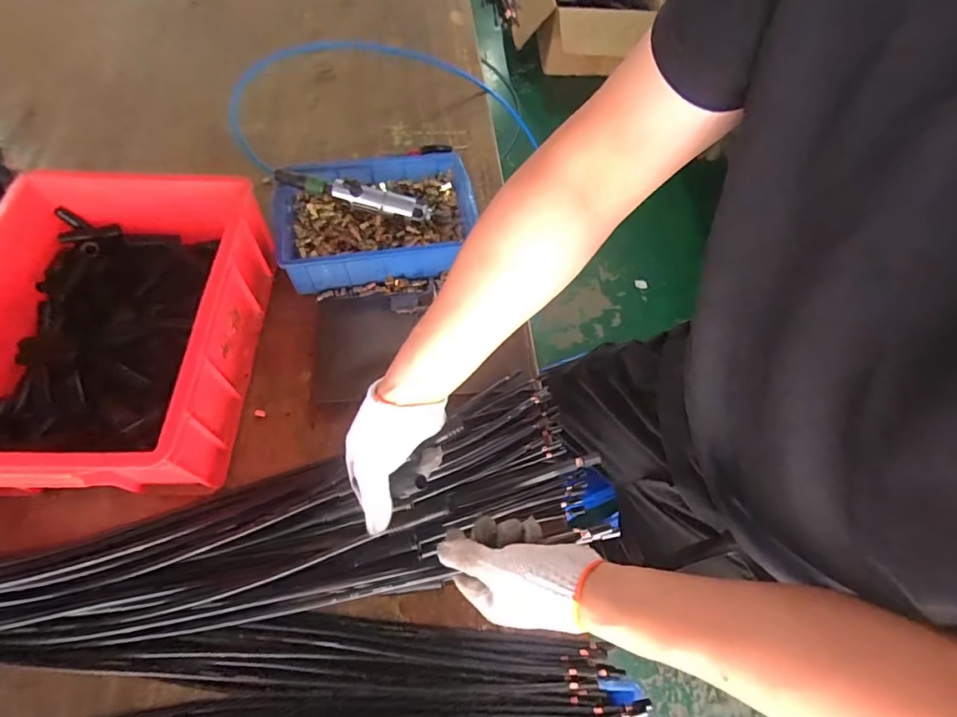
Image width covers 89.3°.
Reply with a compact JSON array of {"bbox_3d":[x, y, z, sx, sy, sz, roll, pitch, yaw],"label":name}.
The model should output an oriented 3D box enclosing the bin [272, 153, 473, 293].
[{"bbox_3d":[-0.159,-0.210,0.762,0.302,0.090,0.201,-9,62,-8],"label":"bin"}]

